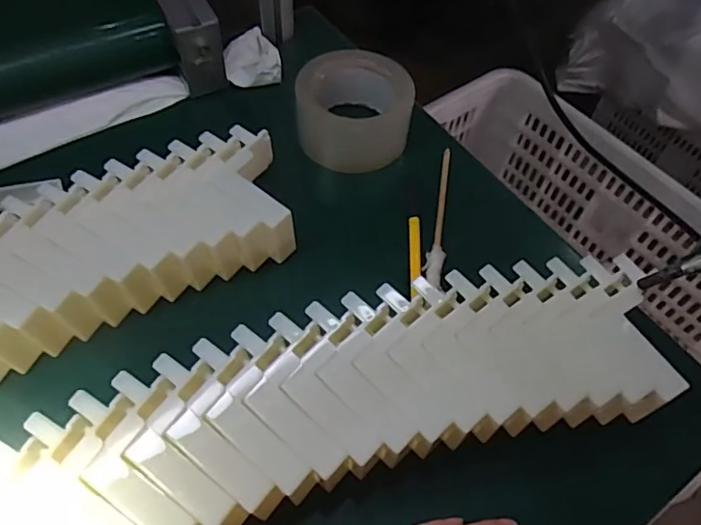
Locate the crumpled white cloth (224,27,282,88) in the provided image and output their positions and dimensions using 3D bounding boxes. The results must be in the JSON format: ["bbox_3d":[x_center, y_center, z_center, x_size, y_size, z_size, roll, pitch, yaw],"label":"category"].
[{"bbox_3d":[-0.104,-0.218,0.580,0.056,0.030,0.061,-6,58,-8],"label":"crumpled white cloth"}]

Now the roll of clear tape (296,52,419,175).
[{"bbox_3d":[0.004,-0.148,0.534,0.107,0.069,0.092,4,57,-2],"label":"roll of clear tape"}]

